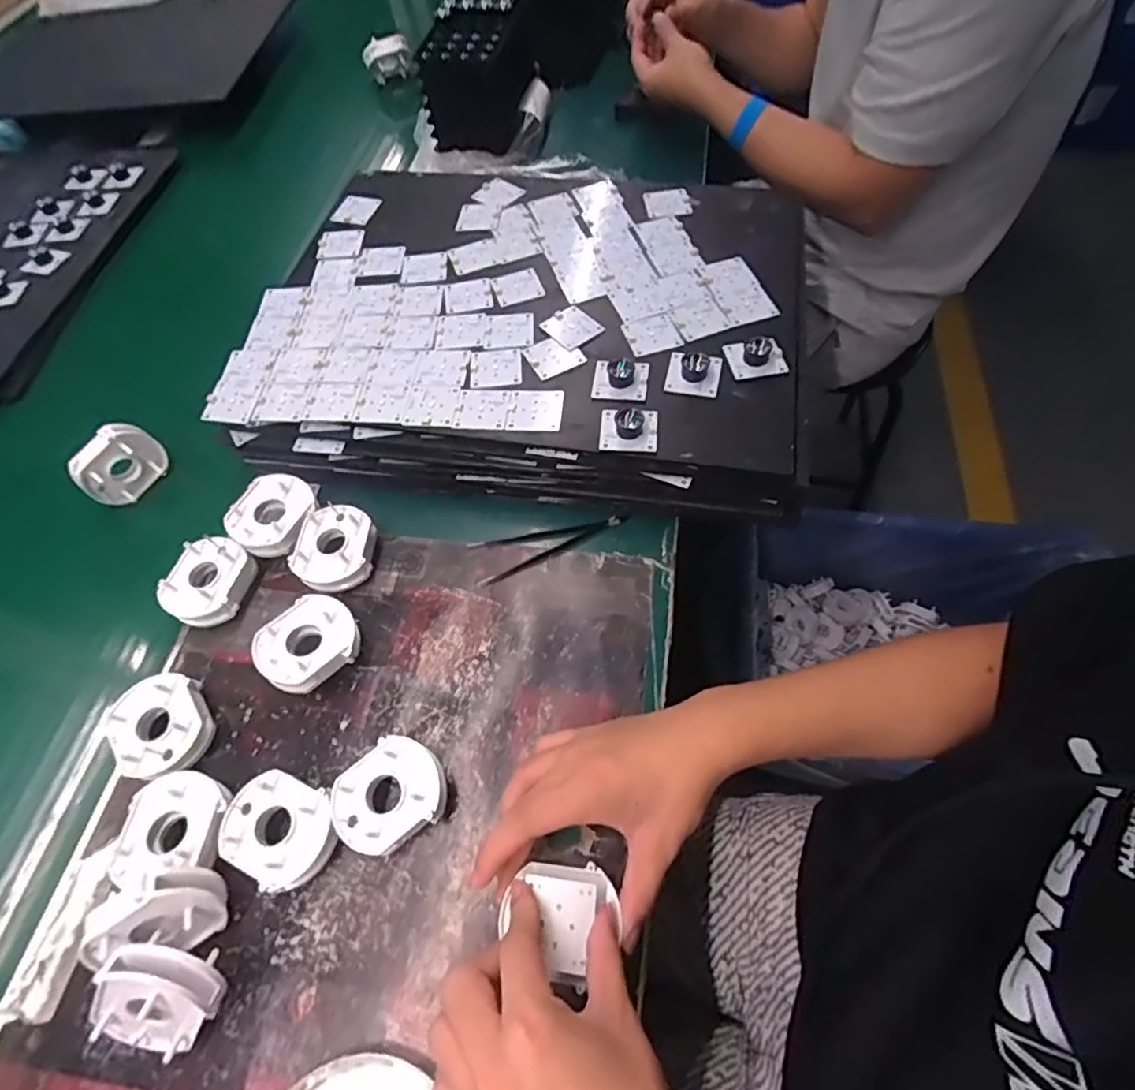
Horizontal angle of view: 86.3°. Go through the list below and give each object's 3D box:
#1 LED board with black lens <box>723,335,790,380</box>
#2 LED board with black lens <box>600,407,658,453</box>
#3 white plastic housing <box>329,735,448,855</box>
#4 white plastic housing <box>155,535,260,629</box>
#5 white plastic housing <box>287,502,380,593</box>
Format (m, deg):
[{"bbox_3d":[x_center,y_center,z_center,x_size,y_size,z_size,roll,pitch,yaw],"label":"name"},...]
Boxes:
[{"bbox_3d":[0.155,-0.156,0.495,0.042,0.019,0.038,-14,61,-4],"label":"LED board with black lens"},{"bbox_3d":[0.048,-0.092,0.469,0.043,0.014,0.042,3,61,5],"label":"LED board with black lens"},{"bbox_3d":[-0.116,0.168,0.403,0.063,0.031,0.071,39,70,22],"label":"white plastic housing"},{"bbox_3d":[-0.290,0.032,0.492,0.060,0.034,0.068,2,61,4],"label":"white plastic housing"},{"bbox_3d":[-0.191,0.004,0.501,0.060,0.035,0.071,-2,60,3],"label":"white plastic housing"}]

